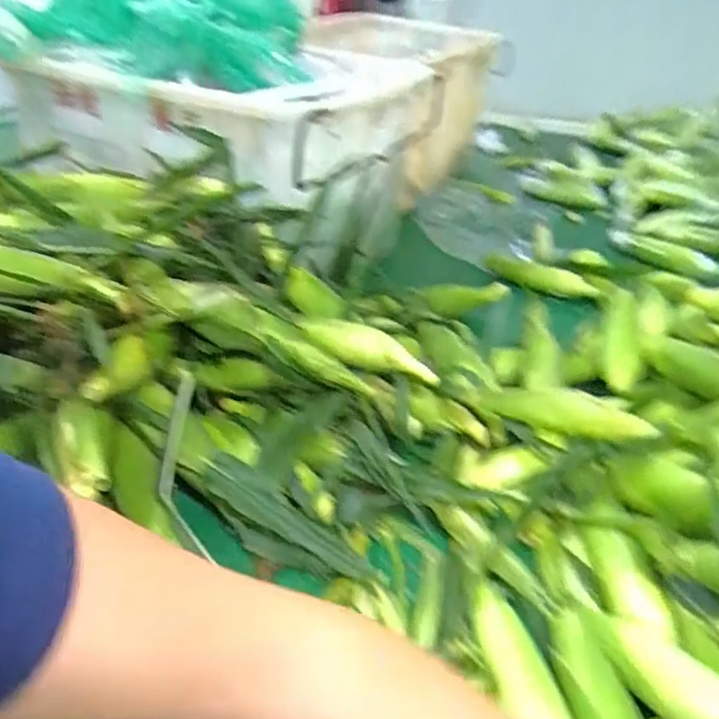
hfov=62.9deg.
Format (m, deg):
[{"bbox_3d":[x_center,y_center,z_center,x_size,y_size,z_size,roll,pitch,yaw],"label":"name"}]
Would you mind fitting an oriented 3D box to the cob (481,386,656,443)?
[{"bbox_3d":[0.240,0.066,0.708,0.198,0.040,0.046,13,36,12],"label":"cob"}]

